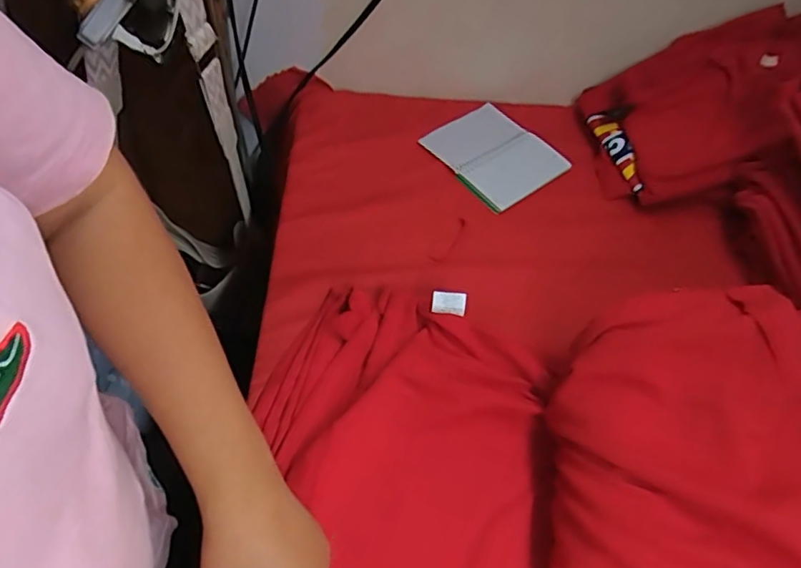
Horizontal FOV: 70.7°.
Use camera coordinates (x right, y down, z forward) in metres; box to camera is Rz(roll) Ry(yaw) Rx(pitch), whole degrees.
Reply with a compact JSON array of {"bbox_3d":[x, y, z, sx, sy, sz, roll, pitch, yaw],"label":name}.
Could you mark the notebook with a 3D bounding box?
[{"bbox_3d":[0.128,-0.180,0.769,0.149,0.012,0.162,-31,66,-27],"label":"notebook"}]

